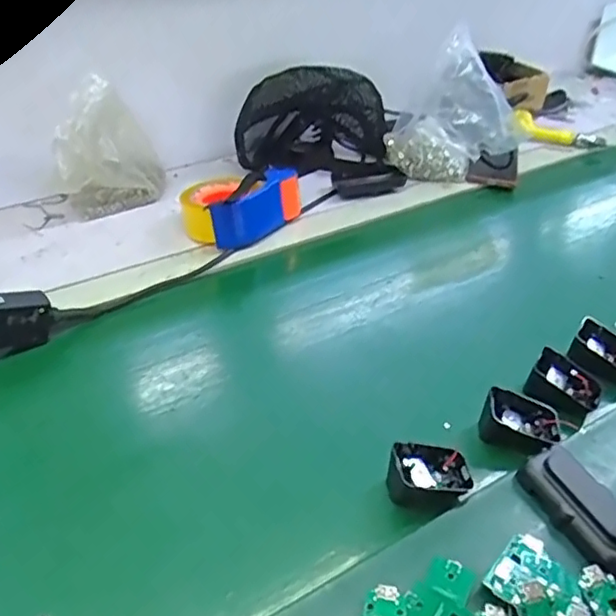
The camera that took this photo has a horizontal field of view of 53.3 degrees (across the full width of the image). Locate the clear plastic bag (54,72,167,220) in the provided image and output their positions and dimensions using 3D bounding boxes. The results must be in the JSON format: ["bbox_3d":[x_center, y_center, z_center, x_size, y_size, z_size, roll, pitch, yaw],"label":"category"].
[{"bbox_3d":[-0.266,-0.207,0.822,0.135,0.161,0.072,-8,41,-13],"label":"clear plastic bag"}]

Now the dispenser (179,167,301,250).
[{"bbox_3d":[-0.096,-0.141,0.824,0.142,0.065,0.112,-31,50,-34],"label":"dispenser"}]

